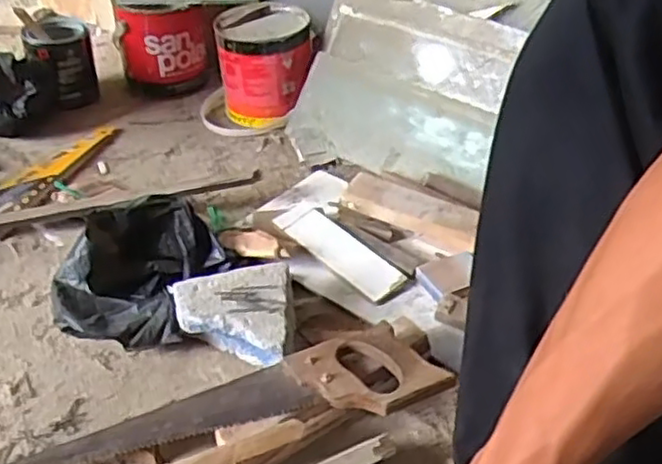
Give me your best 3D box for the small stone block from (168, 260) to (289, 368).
[{"bbox_3d":[-0.105,0.095,0.764,0.128,0.067,0.125,0,37,-3],"label":"small stone block"}]

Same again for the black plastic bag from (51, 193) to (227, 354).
[{"bbox_3d":[-0.222,0.045,0.807,0.159,0.100,0.177,13,40,13],"label":"black plastic bag"}]

